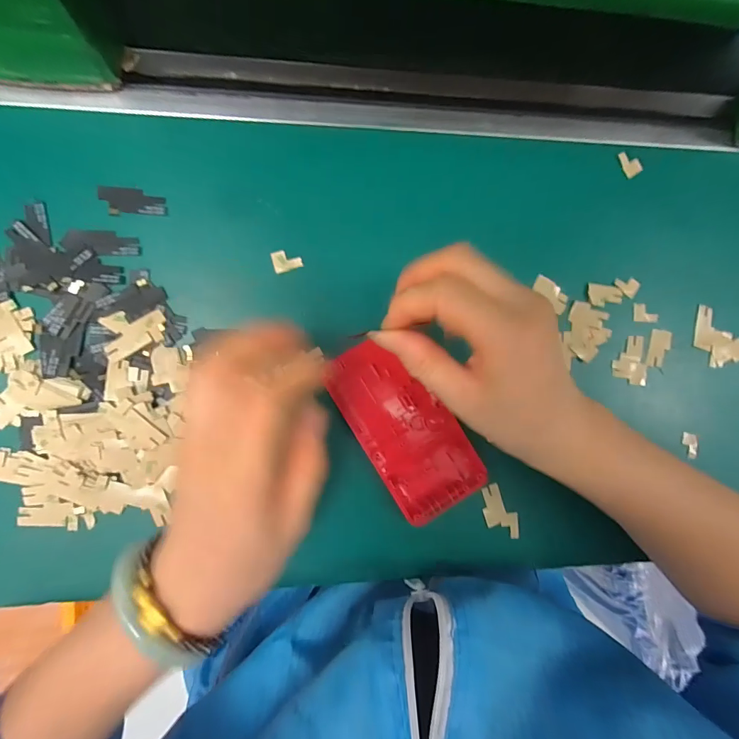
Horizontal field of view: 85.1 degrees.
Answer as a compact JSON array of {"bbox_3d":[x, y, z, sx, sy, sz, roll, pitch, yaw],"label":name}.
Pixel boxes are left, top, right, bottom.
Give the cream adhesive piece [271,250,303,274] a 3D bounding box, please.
[{"bbox_3d":[-0.054,-0.071,0.264,0.018,0.005,0.013,-15,90,-7],"label":"cream adhesive piece"}]

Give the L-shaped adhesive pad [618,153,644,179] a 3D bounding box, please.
[{"bbox_3d":[0.189,-0.150,0.292,0.013,0.004,0.020,-35,93,-7],"label":"L-shaped adhesive pad"}]

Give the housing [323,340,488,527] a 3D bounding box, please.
[{"bbox_3d":[0.021,0.040,0.266,0.061,0.009,0.121,-38,93,-7],"label":"housing"}]

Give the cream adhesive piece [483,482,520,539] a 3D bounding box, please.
[{"bbox_3d":[0.091,0.102,0.282,0.020,0.004,0.041,-34,93,-7],"label":"cream adhesive piece"}]

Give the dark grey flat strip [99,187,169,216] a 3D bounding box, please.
[{"bbox_3d":[-0.147,-0.105,0.251,0.037,0.004,0.017,-5,99,-12],"label":"dark grey flat strip"}]

